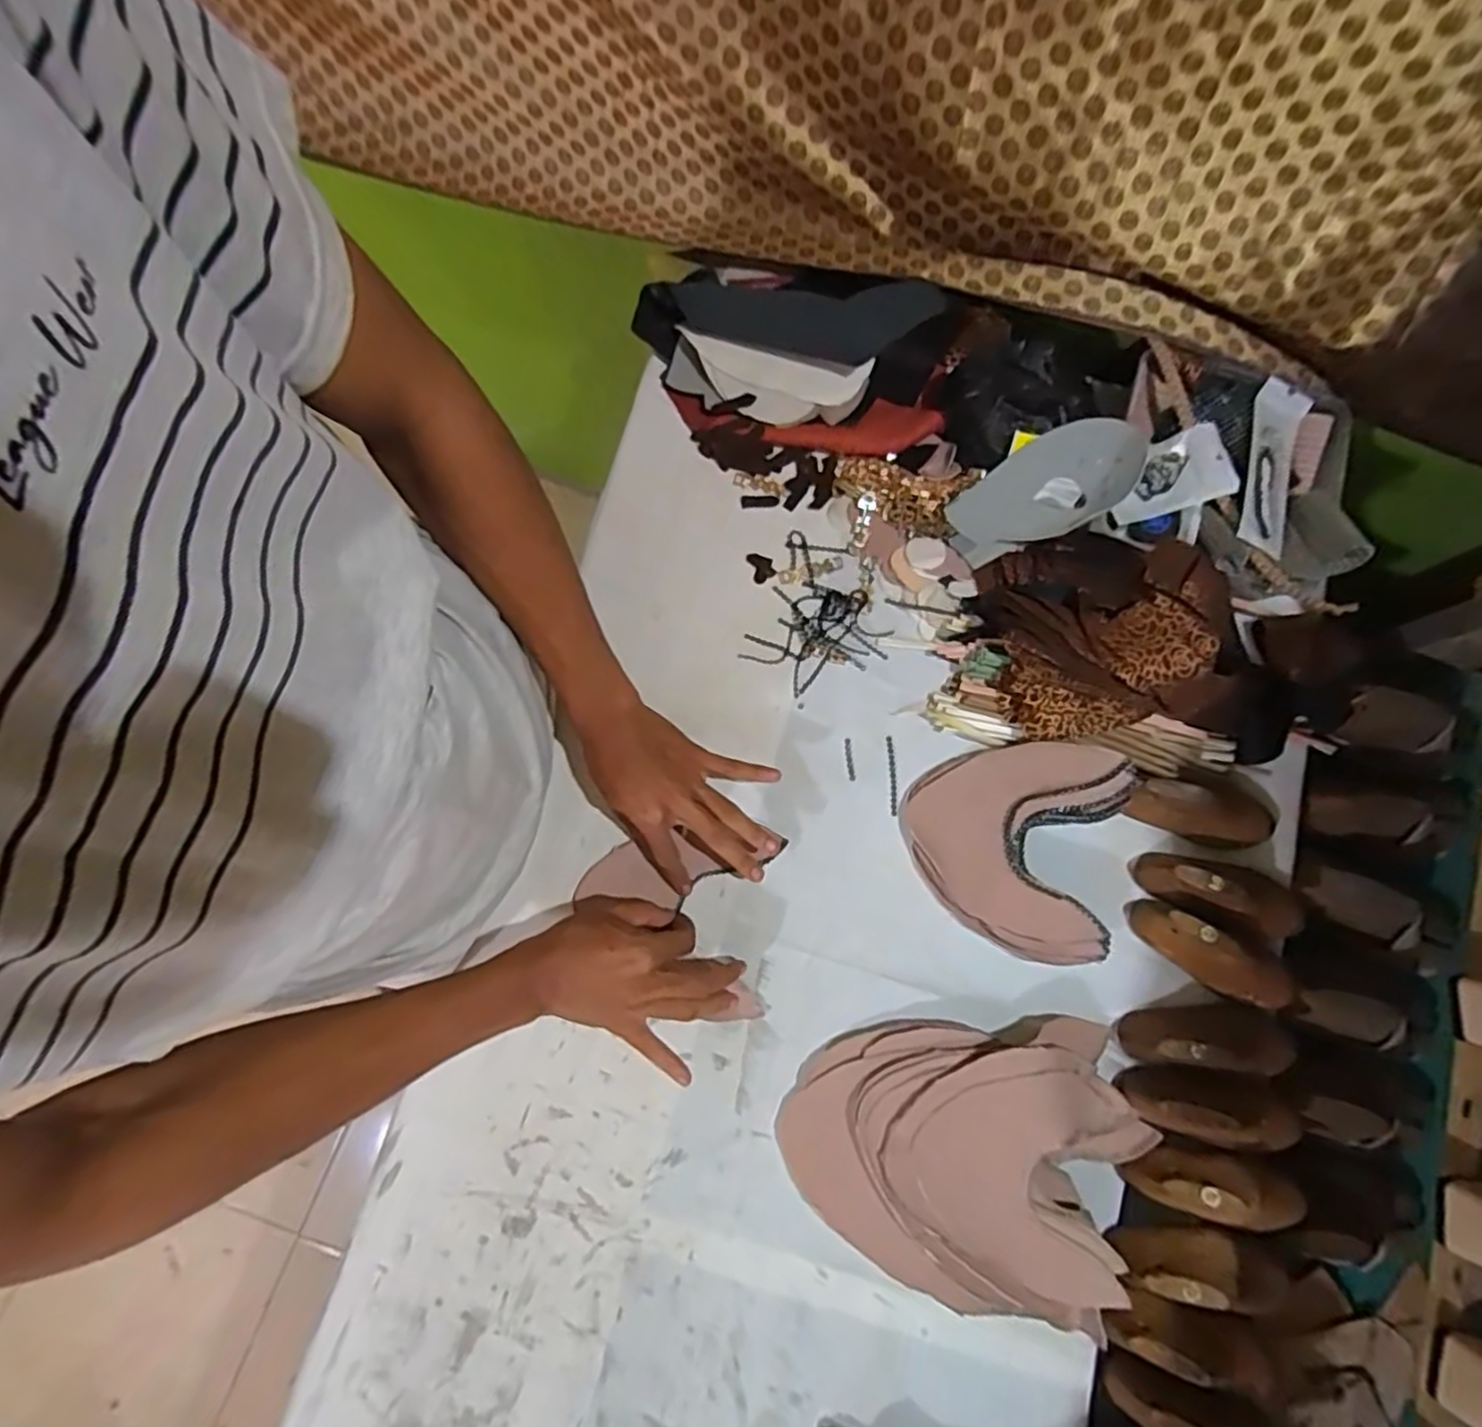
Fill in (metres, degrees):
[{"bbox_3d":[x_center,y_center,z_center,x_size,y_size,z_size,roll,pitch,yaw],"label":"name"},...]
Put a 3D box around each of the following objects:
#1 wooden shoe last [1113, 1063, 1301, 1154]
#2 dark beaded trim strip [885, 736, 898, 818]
[{"bbox_3d":[0.375,0.312,0.558,0.144,0.054,0.054,11,78,1],"label":"wooden shoe last"},{"bbox_3d":[0.135,0.056,0.633,0.007,0.004,0.071,-1,79,-2],"label":"dark beaded trim strip"}]

